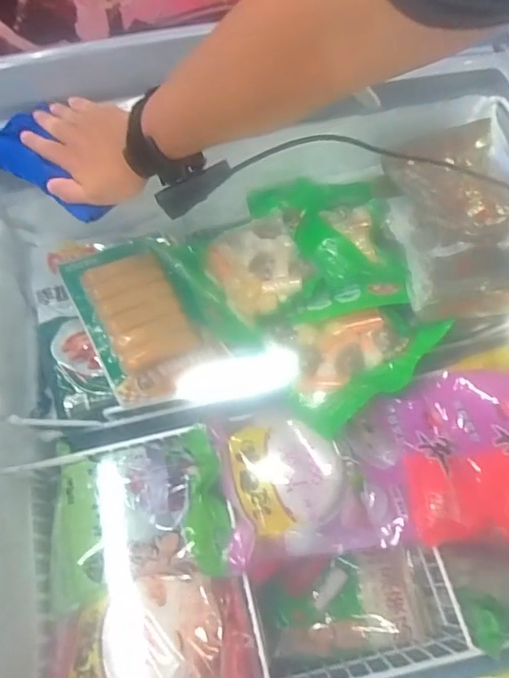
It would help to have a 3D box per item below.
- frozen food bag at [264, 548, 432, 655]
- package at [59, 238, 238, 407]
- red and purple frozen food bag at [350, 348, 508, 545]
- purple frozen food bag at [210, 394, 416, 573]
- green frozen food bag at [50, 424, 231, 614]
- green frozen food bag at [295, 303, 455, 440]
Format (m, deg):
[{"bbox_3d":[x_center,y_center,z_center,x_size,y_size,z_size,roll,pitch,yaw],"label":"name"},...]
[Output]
[{"bbox_3d":[0.106,0.298,0.587,0.179,0.040,0.100,-7,64,0],"label":"frozen food bag"},{"bbox_3d":[-0.133,-0.024,0.645,0.148,0.044,0.229,-25,66,-8],"label":"package"},{"bbox_3d":[0.235,0.103,0.537,0.254,0.066,0.178,-14,65,-3],"label":"red and purple frozen food bag"},{"bbox_3d":[0.062,0.143,0.538,0.197,0.047,0.157,-8,64,0],"label":"purple frozen food bag"},{"bbox_3d":[-0.131,0.192,0.565,0.196,0.029,0.152,-12,65,-2],"label":"green frozen food bag"},{"bbox_3d":[0.115,0.014,0.576,0.182,0.041,0.124,-32,67,-11],"label":"green frozen food bag"}]

